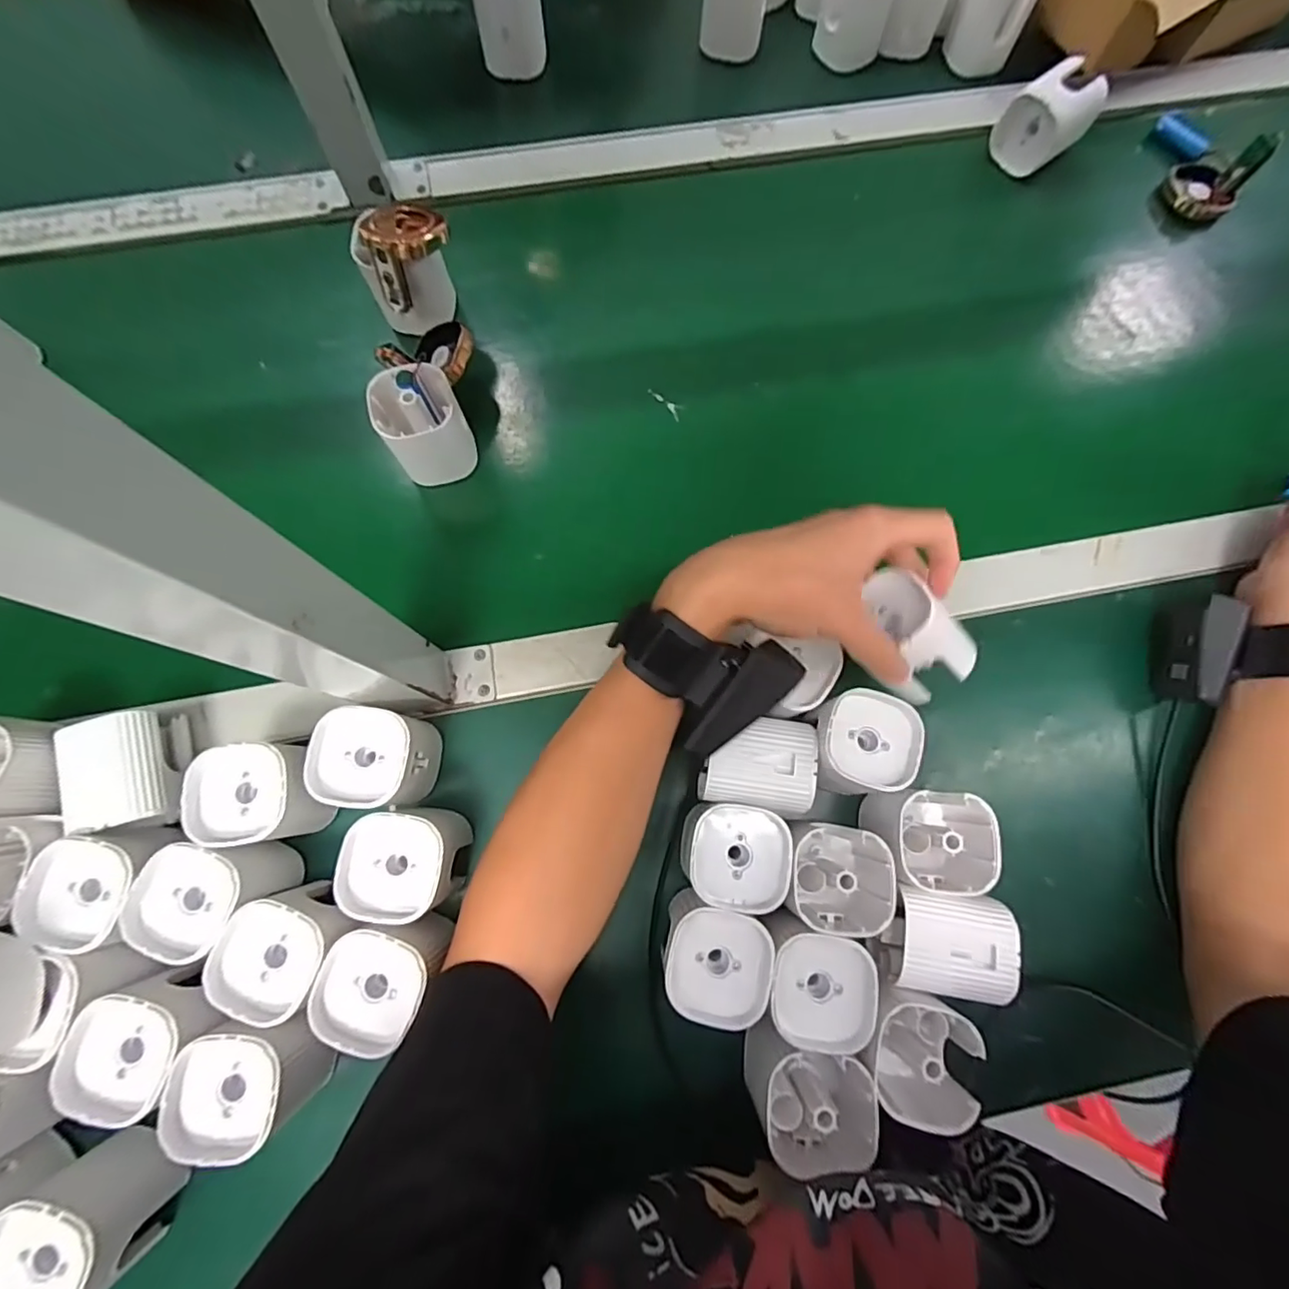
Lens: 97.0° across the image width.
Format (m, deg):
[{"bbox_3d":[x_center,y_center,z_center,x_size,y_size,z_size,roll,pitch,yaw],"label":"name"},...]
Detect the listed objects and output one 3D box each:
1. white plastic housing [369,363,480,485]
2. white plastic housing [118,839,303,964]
[{"bbox_3d":[-0.155,-0.154,0.404,0.054,0.062,0.055,-26,78,-7],"label":"white plastic housing"},{"bbox_3d":[-0.241,0.142,0.325,0.064,0.057,0.057,1,76,-1],"label":"white plastic housing"}]

